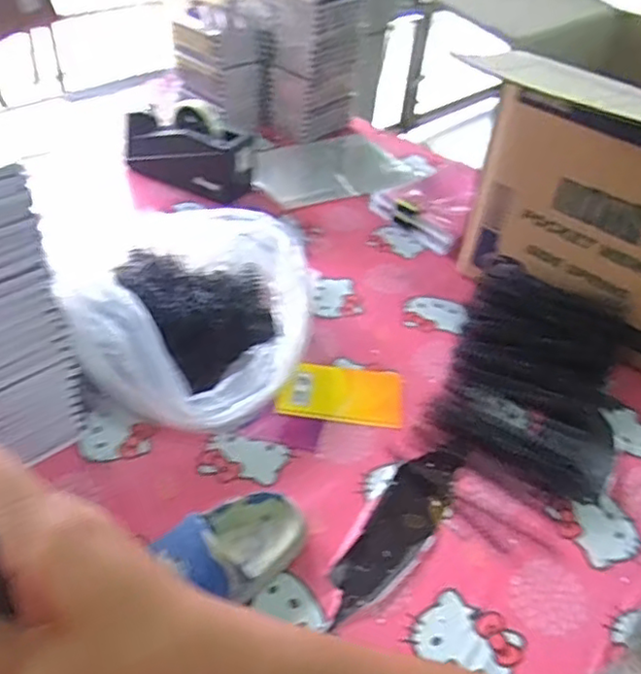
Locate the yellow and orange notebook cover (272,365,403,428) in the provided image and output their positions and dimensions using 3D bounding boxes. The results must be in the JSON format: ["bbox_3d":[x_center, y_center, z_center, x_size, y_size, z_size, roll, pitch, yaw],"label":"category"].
[{"bbox_3d":[0.023,0.058,0.703,0.128,0.006,0.080,9,42,3],"label":"yellow and orange notebook cover"}]

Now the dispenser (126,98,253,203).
[{"bbox_3d":[-0.199,-0.285,0.987,0.201,0.097,0.094,26,45,20],"label":"dispenser"}]

